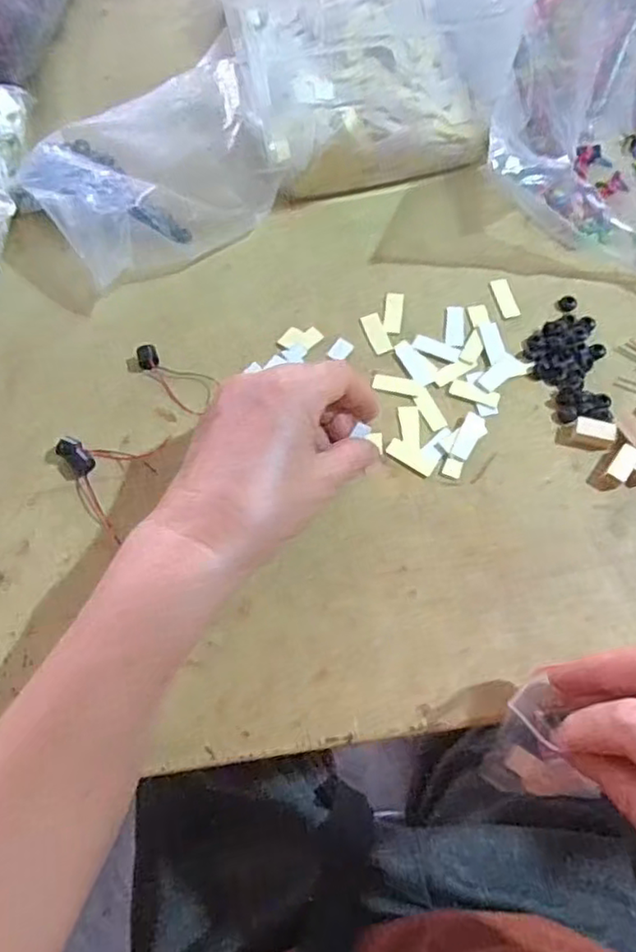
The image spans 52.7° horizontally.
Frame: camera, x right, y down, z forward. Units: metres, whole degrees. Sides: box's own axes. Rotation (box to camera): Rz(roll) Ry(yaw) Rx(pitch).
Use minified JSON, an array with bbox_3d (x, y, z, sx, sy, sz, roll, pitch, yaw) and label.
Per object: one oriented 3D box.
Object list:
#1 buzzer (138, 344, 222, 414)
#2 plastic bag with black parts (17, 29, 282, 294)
[{"bbox_3d":[-0.086,-0.057,0.374,0.053,0.006,0.025,27,71,12],"label":"buzzer"},{"bbox_3d":[-0.105,-0.198,0.409,0.152,0.056,0.127,-30,70,-10],"label":"plastic bag with black parts"}]

